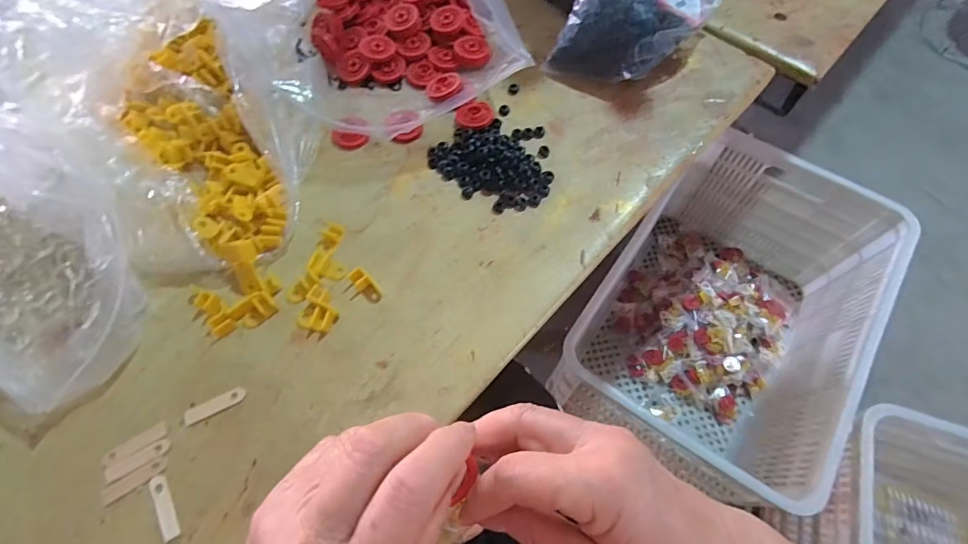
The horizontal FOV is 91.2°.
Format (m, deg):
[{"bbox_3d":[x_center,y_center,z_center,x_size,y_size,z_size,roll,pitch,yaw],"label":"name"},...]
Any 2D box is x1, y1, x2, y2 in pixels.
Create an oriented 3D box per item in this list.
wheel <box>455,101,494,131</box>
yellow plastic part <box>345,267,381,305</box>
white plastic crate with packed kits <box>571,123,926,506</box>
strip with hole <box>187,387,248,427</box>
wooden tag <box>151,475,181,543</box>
[{"bbox_3d":[-0.009,-0.136,0.413,0.030,0.010,0.028,33,69,16],"label":"wheel"},{"bbox_3d":[-0.089,0.012,0.345,0.020,0.012,0.025,-36,68,-15],"label":"yellow plastic part"},{"bbox_3d":[0.457,0.094,0.930,0.405,0.315,0.597,32,69,15],"label":"white plastic crate with packed kits"},{"bbox_3d":[-0.178,0.088,0.314,0.039,0.004,0.011,-23,65,-10],"label":"strip with hole"},{"bbox_3d":[-0.194,0.142,0.287,0.010,0.004,0.039,-28,66,-12],"label":"wooden tag"}]

